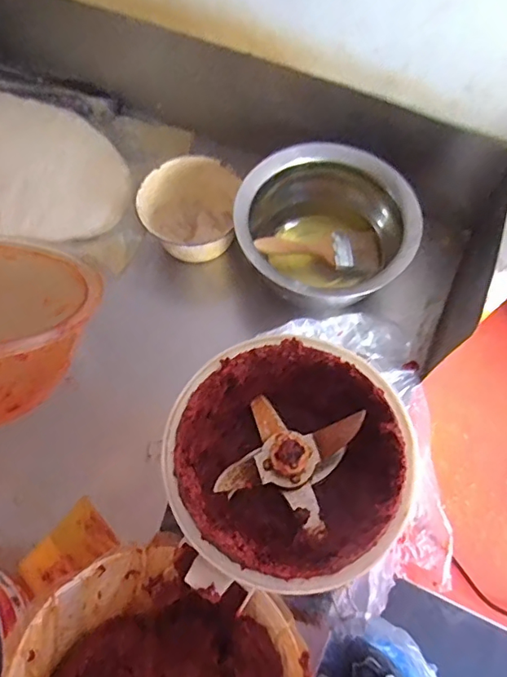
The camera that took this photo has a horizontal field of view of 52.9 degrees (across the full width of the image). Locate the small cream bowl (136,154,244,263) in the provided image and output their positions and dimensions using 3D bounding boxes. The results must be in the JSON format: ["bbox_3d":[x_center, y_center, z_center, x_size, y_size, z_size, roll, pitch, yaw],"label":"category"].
[{"bbox_3d":[-0.100,-0.193,0.796,0.145,0.096,0.147,0,65,0],"label":"small cream bowl"}]

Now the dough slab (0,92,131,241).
[{"bbox_3d":[-0.433,-0.304,0.865,0.488,0.044,0.314,23,68,10],"label":"dough slab"}]

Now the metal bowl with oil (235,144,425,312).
[{"bbox_3d":[0.096,-0.142,0.732,0.237,0.132,0.217,0,65,0],"label":"metal bowl with oil"}]

